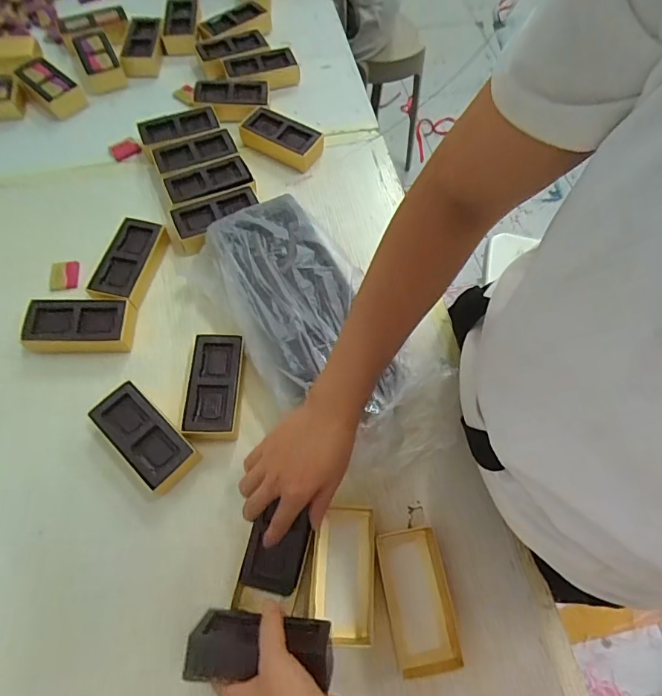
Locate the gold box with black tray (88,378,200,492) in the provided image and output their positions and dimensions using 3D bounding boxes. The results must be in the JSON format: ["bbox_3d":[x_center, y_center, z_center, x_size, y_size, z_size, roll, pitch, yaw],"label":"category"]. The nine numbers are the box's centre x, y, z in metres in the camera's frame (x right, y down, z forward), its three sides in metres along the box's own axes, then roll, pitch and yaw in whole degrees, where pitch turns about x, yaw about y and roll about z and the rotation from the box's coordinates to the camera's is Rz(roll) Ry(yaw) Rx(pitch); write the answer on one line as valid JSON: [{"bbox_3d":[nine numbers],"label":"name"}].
[{"bbox_3d":[-0.193,0.091,0.461,0.054,0.031,0.111,-41,73,-18],"label":"gold box with black tray"}]

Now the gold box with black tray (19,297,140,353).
[{"bbox_3d":[-0.291,-0.024,0.518,0.113,0.032,0.061,-1,65,-2],"label":"gold box with black tray"}]

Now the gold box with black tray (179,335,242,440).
[{"bbox_3d":[-0.132,0.042,0.494,0.063,0.033,0.114,1,65,-1],"label":"gold box with black tray"}]

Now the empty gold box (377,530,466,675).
[{"bbox_3d":[0.084,0.235,0.421,0.060,0.024,0.116,-8,66,-6],"label":"empty gold box"}]

